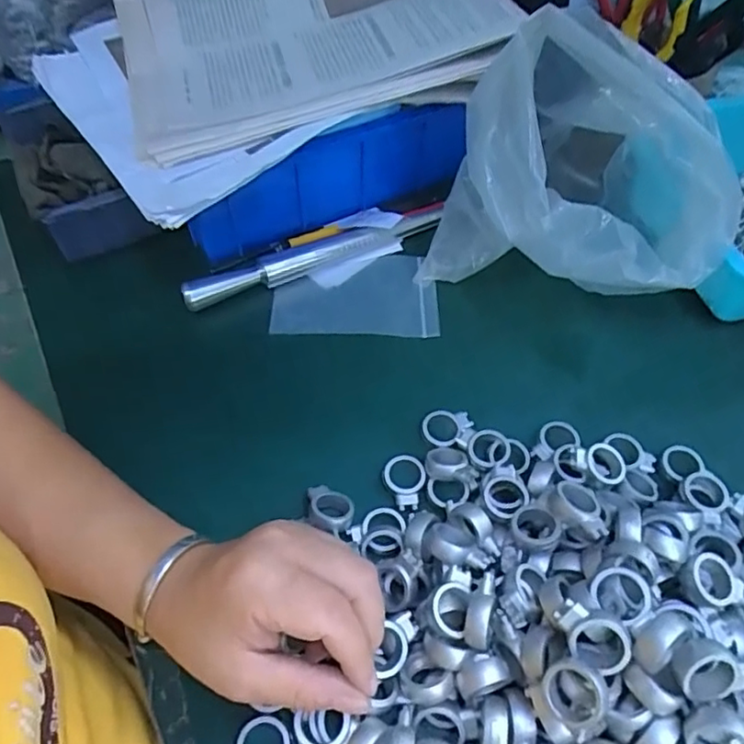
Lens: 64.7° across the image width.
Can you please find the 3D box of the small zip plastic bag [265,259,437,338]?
[{"bbox_3d":[-0.012,-0.060,0.454,0.124,0.006,0.078,0,57,2],"label":"small zip plastic bag"}]

